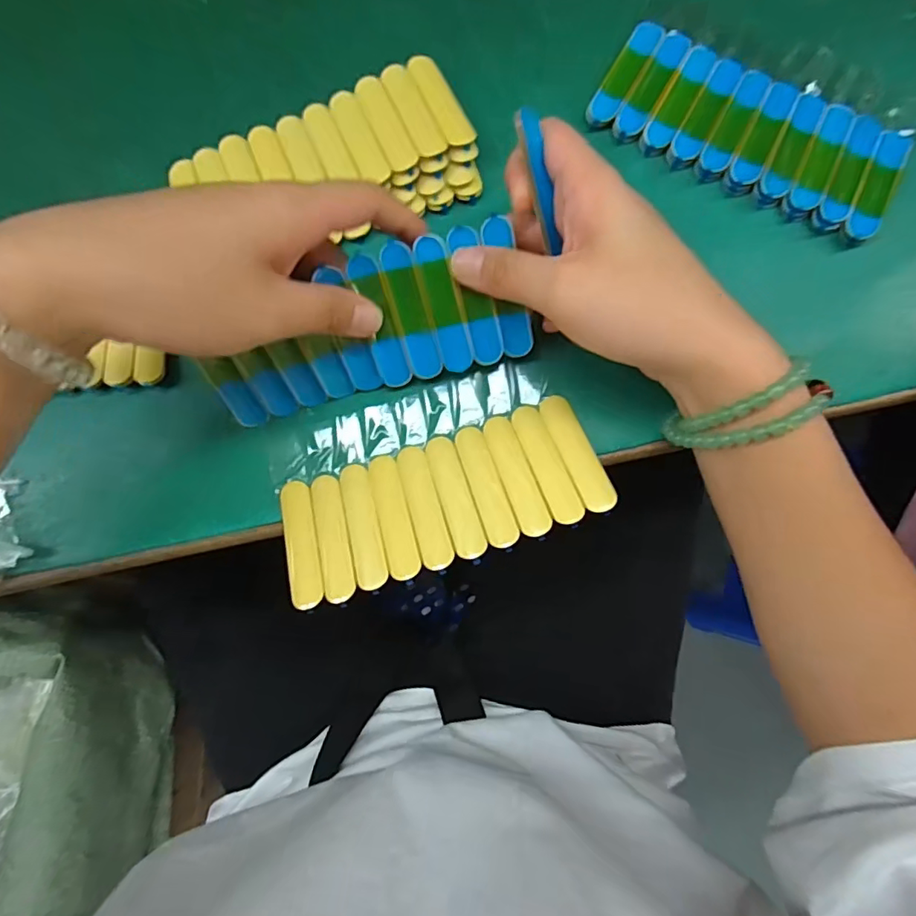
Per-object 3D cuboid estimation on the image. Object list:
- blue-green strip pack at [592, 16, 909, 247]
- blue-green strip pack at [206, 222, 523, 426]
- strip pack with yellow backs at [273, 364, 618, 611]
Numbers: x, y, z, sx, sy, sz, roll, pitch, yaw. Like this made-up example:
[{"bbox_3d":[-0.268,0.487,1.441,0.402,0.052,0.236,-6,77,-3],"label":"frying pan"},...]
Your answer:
[{"bbox_3d":[0.147,-0.167,0.273,0.150,0.009,0.064,29,86,5],"label":"blue-green strip pack"},{"bbox_3d":[-0.043,-0.059,0.251,0.146,0.016,0.061,-16,119,2],"label":"blue-green strip pack"},{"bbox_3d":[-0.013,0.007,0.259,0.149,0.006,0.088,-18,66,0],"label":"strip pack with yellow backs"}]

